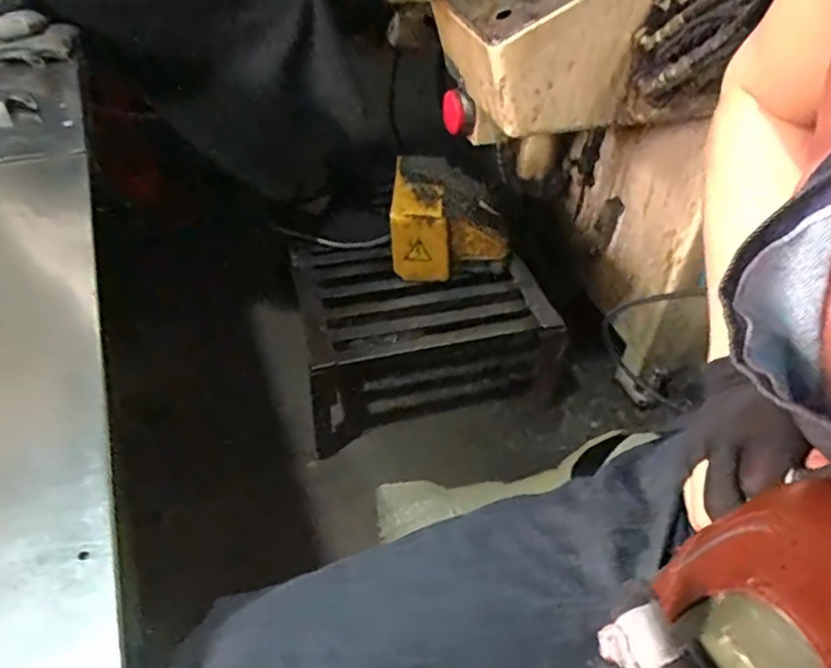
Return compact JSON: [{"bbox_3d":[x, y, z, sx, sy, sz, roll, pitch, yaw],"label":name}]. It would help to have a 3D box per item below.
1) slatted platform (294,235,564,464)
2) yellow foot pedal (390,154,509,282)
[{"bbox_3d":[0.022,-0.010,1.312,0.514,0.270,0.304,-12,46,-15],"label":"slatted platform"},{"bbox_3d":[0.066,-0.231,1.237,0.218,0.124,0.229,3,44,0],"label":"yellow foot pedal"}]

